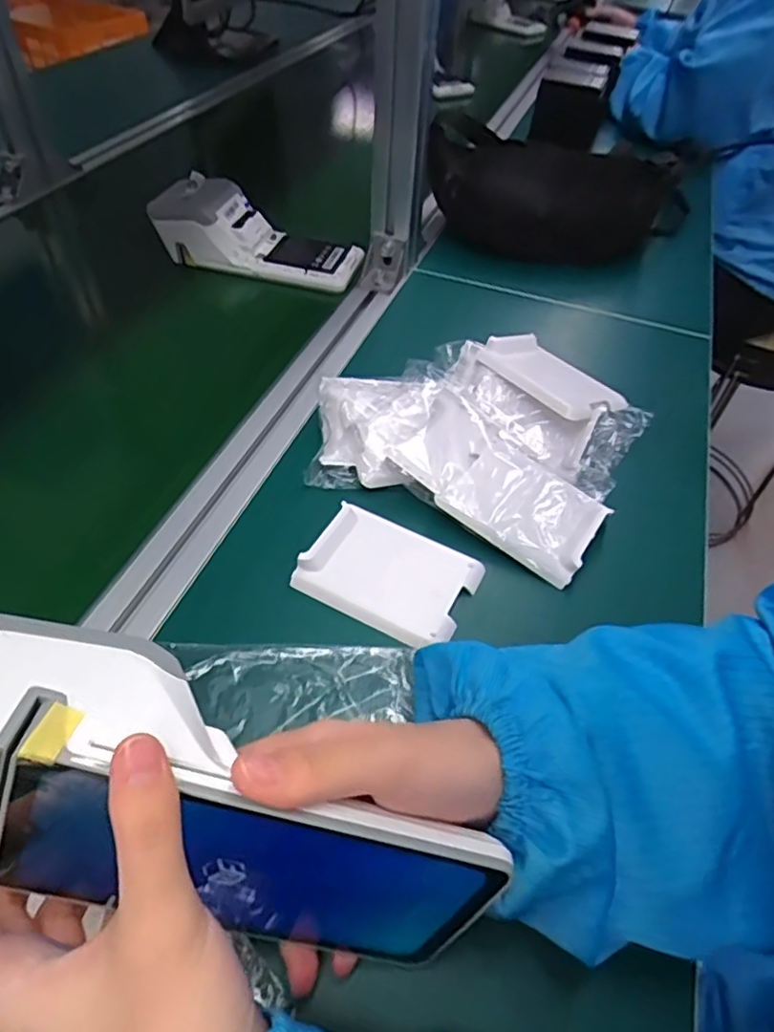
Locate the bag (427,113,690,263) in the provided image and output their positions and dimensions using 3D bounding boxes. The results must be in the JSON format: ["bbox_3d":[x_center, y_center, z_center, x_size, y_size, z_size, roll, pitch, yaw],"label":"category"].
[{"bbox_3d":[0.192,-0.355,0.694,0.292,0.113,0.088,5,49,-1],"label":"bag"}]

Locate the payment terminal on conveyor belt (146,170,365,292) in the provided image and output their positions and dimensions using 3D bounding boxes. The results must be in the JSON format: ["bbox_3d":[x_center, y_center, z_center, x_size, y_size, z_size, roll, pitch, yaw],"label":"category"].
[{"bbox_3d":[-0.125,-0.283,0.613,0.196,0.056,0.074,16,49,8],"label":"payment terminal on conveyor belt"}]

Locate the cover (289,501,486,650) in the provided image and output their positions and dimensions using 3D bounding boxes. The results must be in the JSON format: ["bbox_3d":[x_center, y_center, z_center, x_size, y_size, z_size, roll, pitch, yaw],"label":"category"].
[{"bbox_3d":[0.002,0.034,0.377,0.098,0.011,0.074,24,51,15],"label":"cover"}]

